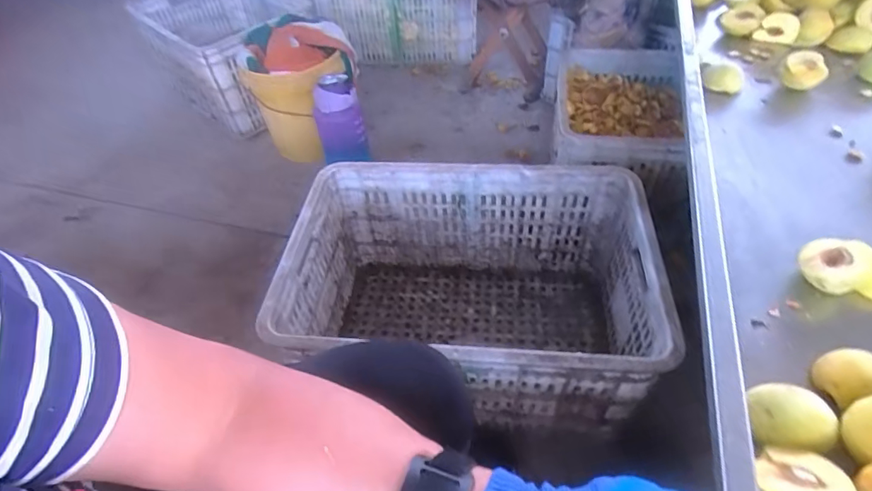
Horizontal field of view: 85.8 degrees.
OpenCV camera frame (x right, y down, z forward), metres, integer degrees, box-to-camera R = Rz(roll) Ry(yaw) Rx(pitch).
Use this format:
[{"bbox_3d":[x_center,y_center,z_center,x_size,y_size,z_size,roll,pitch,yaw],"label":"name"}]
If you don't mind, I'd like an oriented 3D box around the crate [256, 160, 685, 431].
[{"bbox_3d":[0.053,0.085,0.778,0.520,0.278,0.354,3,49,7],"label":"crate"}]

